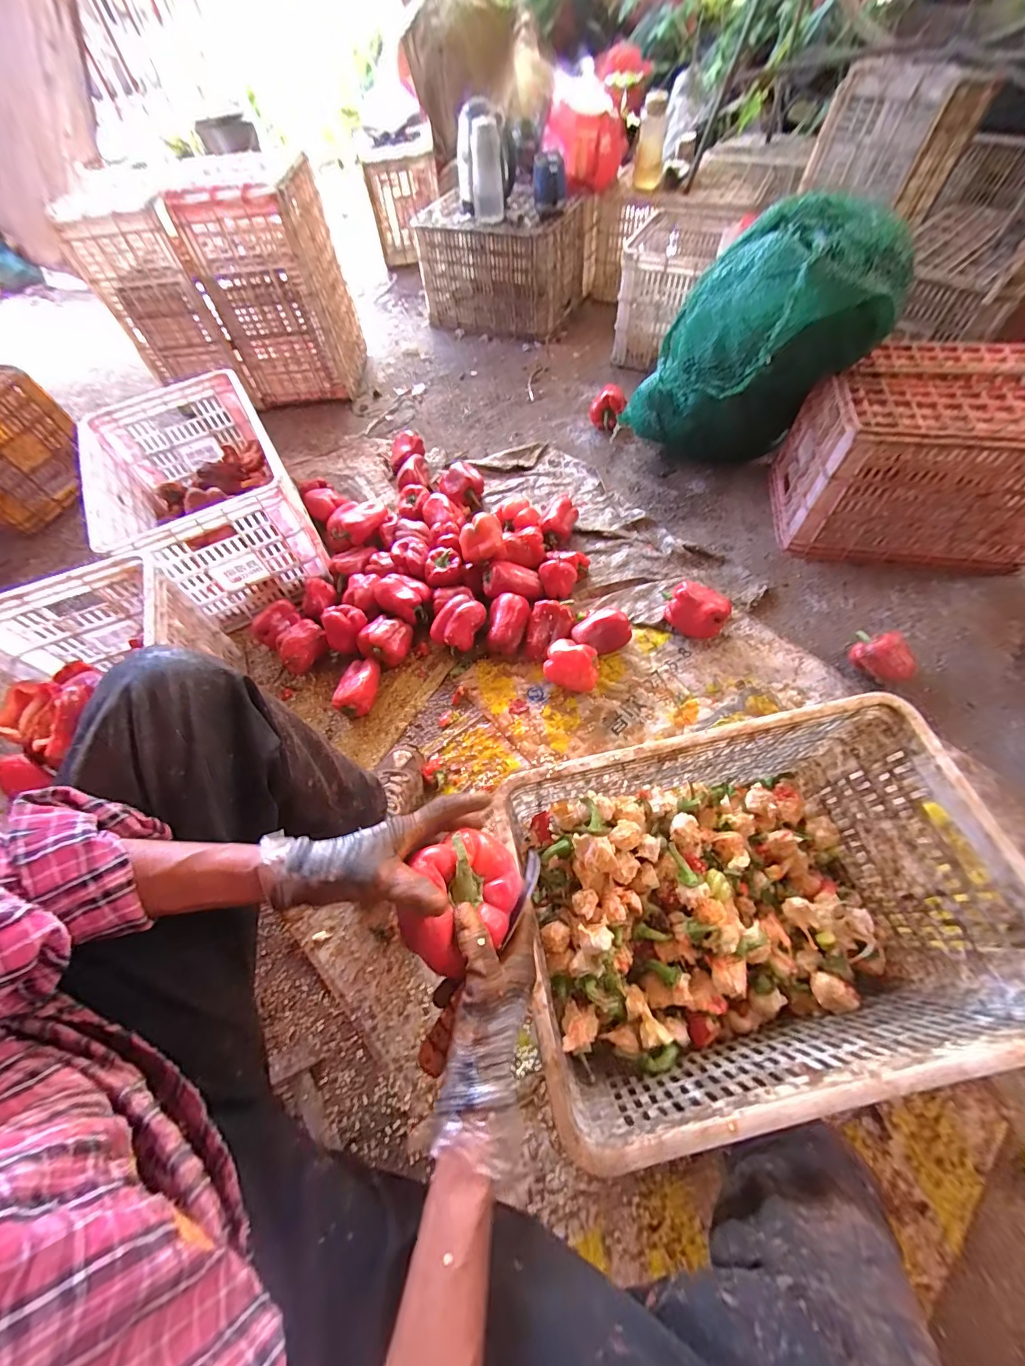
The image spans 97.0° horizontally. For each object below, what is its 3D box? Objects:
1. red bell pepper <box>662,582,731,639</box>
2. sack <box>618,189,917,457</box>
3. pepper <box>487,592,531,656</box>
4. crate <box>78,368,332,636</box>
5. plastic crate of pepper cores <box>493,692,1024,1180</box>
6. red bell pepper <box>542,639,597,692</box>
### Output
[{"bbox_3d":[0.373,-0.151,0.936,0.134,0.078,0.098,28,68,19],"label":"red bell pepper"},{"bbox_3d":[0.530,-0.716,1.022,0.353,0.434,0.361,-23,62,-7],"label":"sack"},{"bbox_3d":[-0.009,-0.120,0.957,0.082,0.078,0.120,5,61,7],"label":"pepper"},{"bbox_3d":[-0.716,-0.447,1.039,0.361,0.239,0.550,-27,63,-11],"label":"crate"},{"bbox_3d":[0.271,0.269,0.576,0.507,0.250,0.341,-13,61,-2],"label":"plastic crate of pepper cores"},{"bbox_3d":[0.117,-0.030,0.891,0.101,0.088,0.085,18,65,14],"label":"red bell pepper"}]

